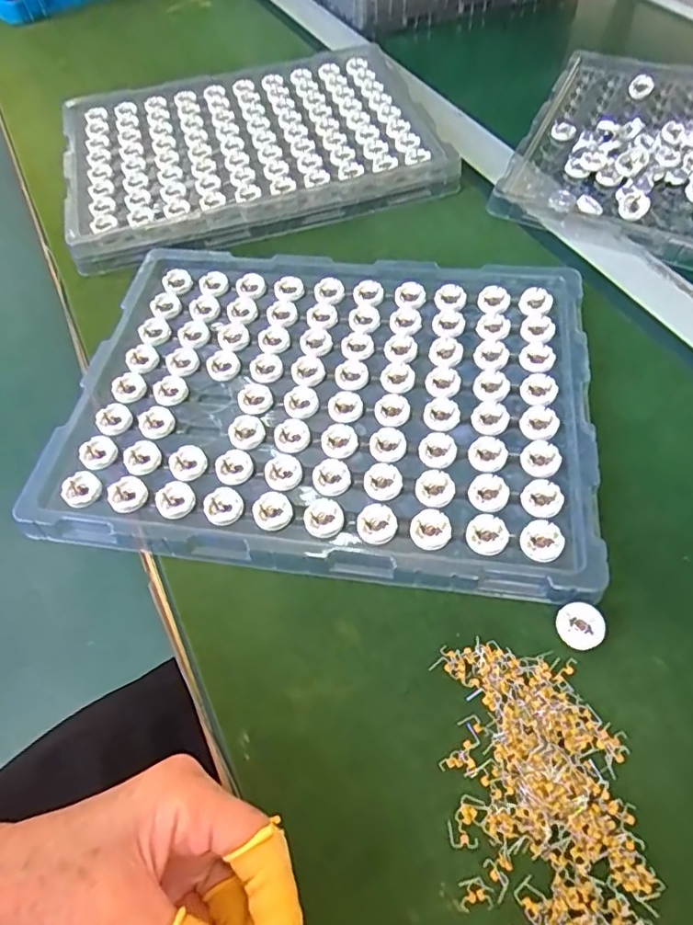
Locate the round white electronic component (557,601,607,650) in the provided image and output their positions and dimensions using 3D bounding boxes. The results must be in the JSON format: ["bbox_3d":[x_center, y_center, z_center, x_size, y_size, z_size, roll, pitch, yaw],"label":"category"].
[{"bbox_3d":[0.123,0.086,0.301,0.023,0.004,0.023,-6,72,19],"label":"round white electronic component"}]

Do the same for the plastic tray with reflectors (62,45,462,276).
[{"bbox_3d":[-0.096,-0.311,0.554,0.339,0.024,0.257,-15,58,-7],"label":"plastic tray with reflectors"}]

